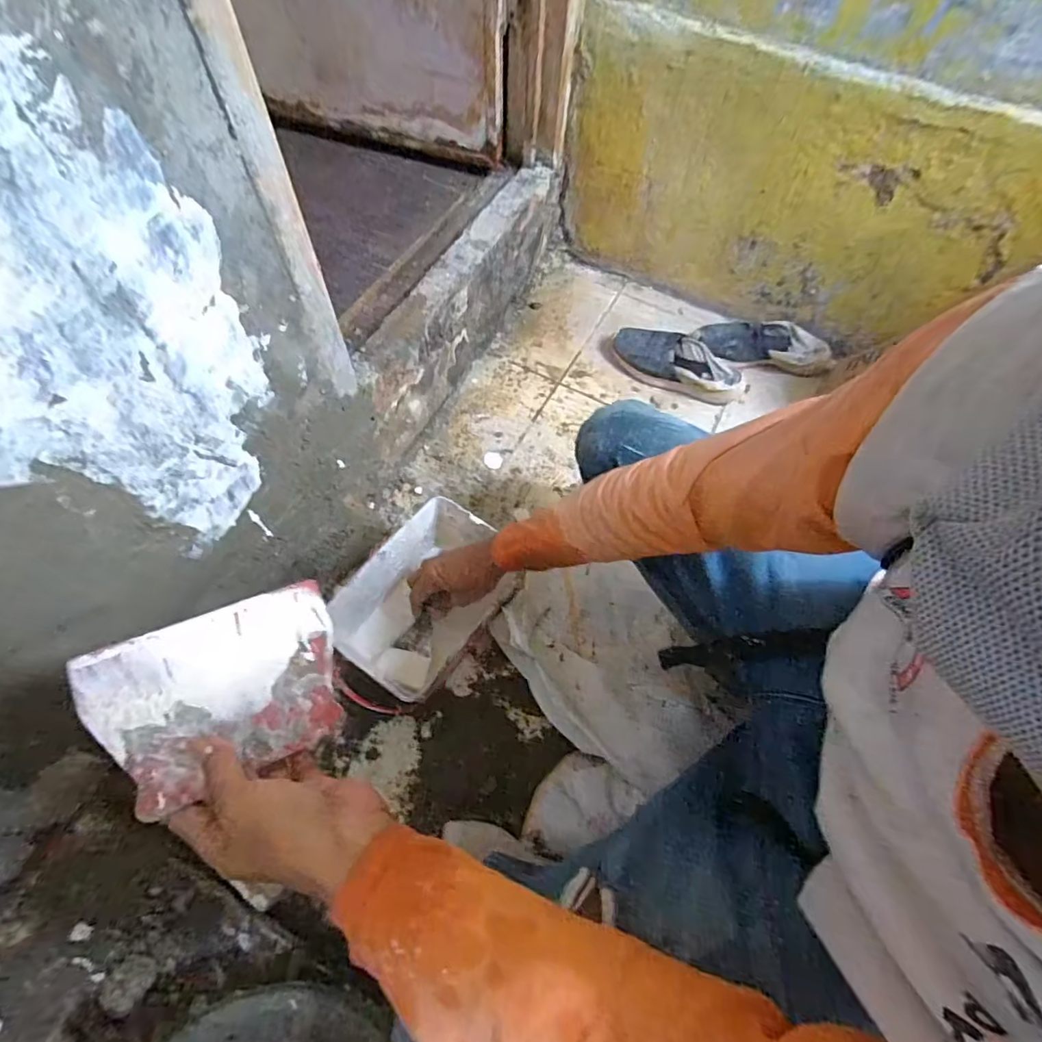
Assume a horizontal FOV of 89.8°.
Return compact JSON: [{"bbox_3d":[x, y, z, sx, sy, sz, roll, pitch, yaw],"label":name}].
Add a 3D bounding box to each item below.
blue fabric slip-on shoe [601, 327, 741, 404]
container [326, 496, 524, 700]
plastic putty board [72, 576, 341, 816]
[{"bbox_3d":[0.290,-0.308,1.010,0.261,0.062,0.100,17,63,6],"label":"blue fabric slip-on shoe"},{"bbox_3d":[-0.131,0.111,0.730,0.157,0.138,0.231,37,65,17],"label":"container"},{"bbox_3d":[-0.227,0.128,0.403,0.169,0.005,0.130,-18,68,-29],"label":"plastic putty board"}]

